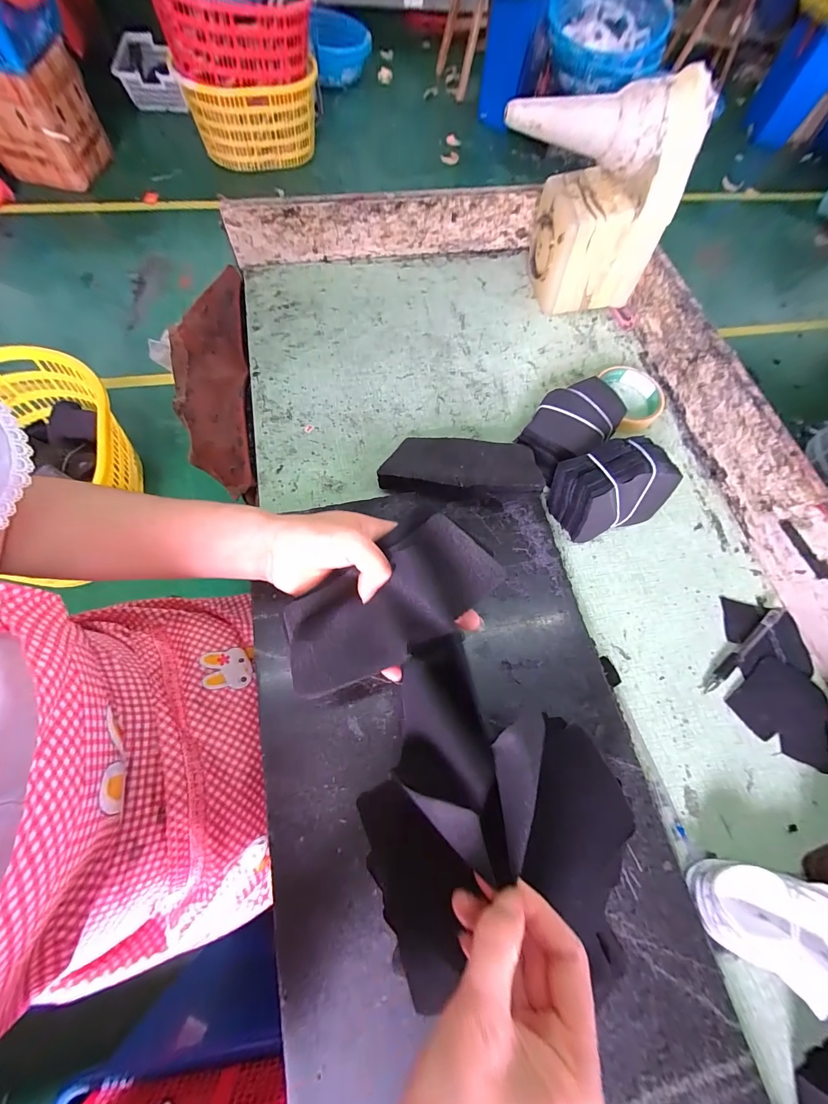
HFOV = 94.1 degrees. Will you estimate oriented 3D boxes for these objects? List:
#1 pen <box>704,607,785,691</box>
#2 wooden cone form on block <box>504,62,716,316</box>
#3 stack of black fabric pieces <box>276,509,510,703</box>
[{"bbox_3d":[0.326,0.095,0.379,0.124,0.009,0.011,-35,75,-17],"label":"pen"},{"bbox_3d":[0.194,-0.405,0.459,0.204,0.204,0.090,2,68,-4],"label":"wooden cone form on block"},{"bbox_3d":[-0.018,0.037,0.272,0.156,0.012,0.070,-31,87,-8],"label":"stack of black fabric pieces"}]

